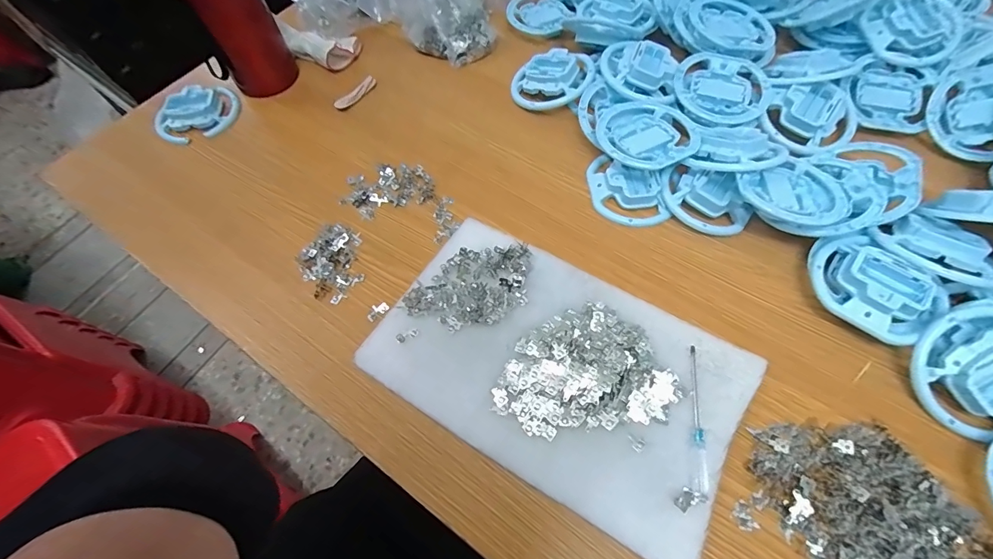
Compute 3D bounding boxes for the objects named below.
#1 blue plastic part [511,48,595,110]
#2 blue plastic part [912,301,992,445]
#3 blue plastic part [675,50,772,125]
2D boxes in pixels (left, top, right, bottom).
[{"bbox_3d":[0.067,-0.250,0.532,0.101,0.024,0.079,5,69,22],"label":"blue plastic part"},{"bbox_3d":[0.384,0.069,0.333,0.095,0.031,0.091,-21,70,4],"label":"blue plastic part"},{"bbox_3d":[0.263,-0.226,0.495,0.104,0.013,0.097,-1,62,2],"label":"blue plastic part"}]

